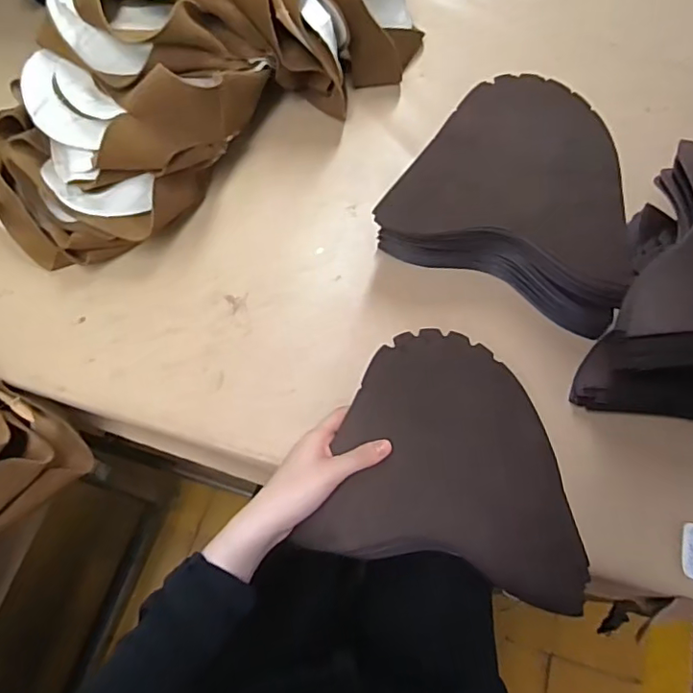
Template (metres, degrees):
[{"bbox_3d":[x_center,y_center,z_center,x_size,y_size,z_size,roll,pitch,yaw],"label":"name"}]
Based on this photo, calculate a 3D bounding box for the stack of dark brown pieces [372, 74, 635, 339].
[{"bbox_3d":[0.186,-0.158,0.594,0.251,0.132,0.201,22,68,6],"label":"stack of dark brown pieces"}]

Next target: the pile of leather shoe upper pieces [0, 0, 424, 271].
[{"bbox_3d":[-0.152,-0.317,0.612,0.547,0.167,0.214,-41,75,-17],"label":"pile of leather shoe upper pieces"}]

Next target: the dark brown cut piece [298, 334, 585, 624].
[{"bbox_3d":[0.106,0.099,0.499,0.229,0.027,0.210,13,67,3],"label":"dark brown cut piece"}]

